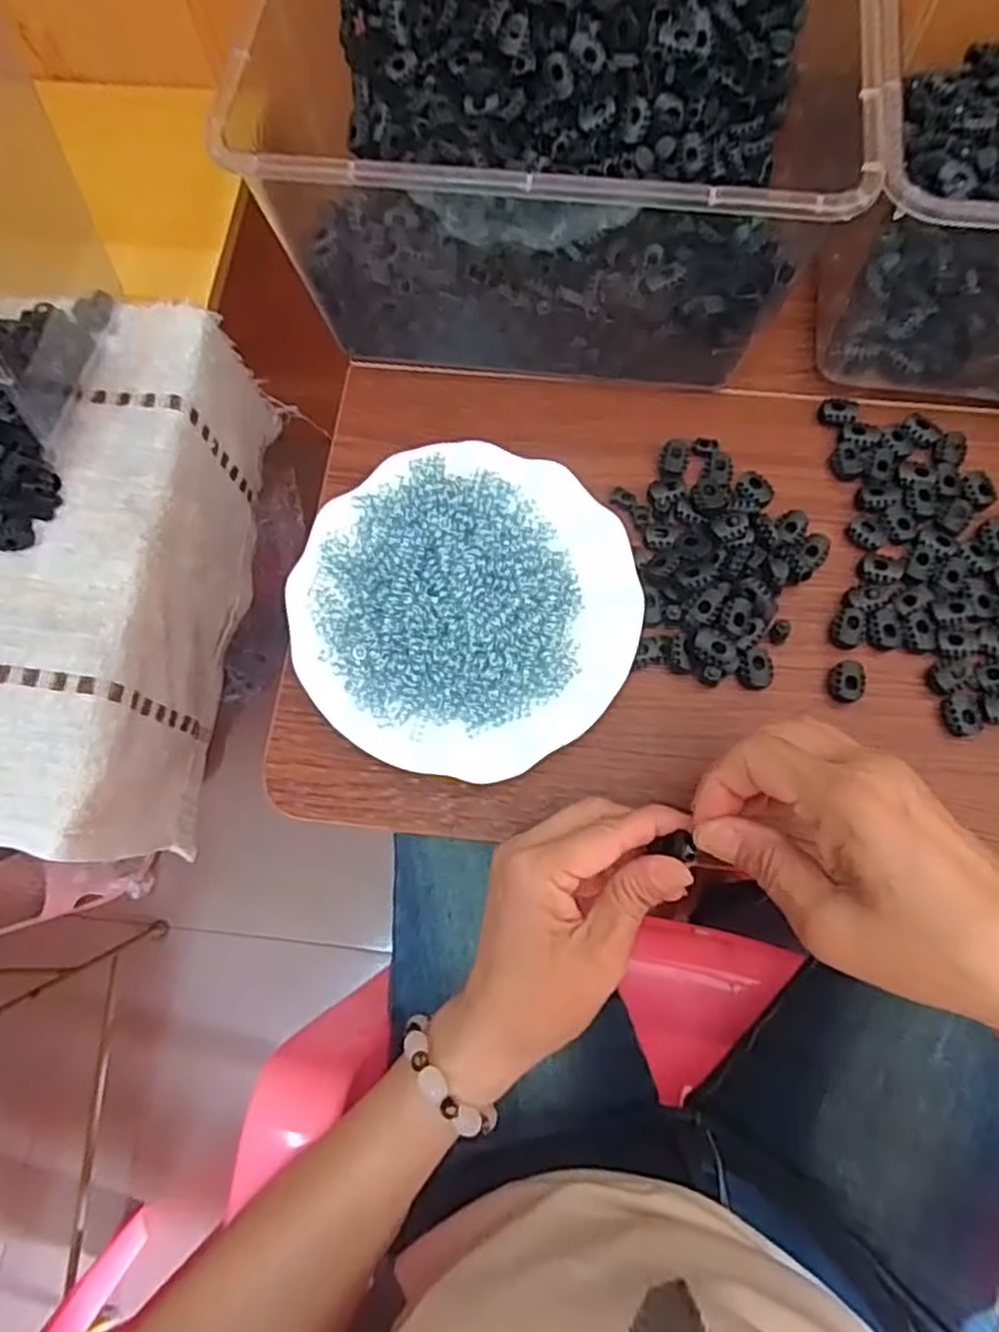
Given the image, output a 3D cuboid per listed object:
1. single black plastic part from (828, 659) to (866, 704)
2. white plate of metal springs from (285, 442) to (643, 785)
[{"bbox_3d":[0.188,0.008,0.381,0.018,0.010,0.023,11,74,5],"label":"single black plastic part"},{"bbox_3d":[-0.017,-0.033,0.379,0.177,0.025,0.179,0,73,1],"label":"white plate of metal springs"}]

